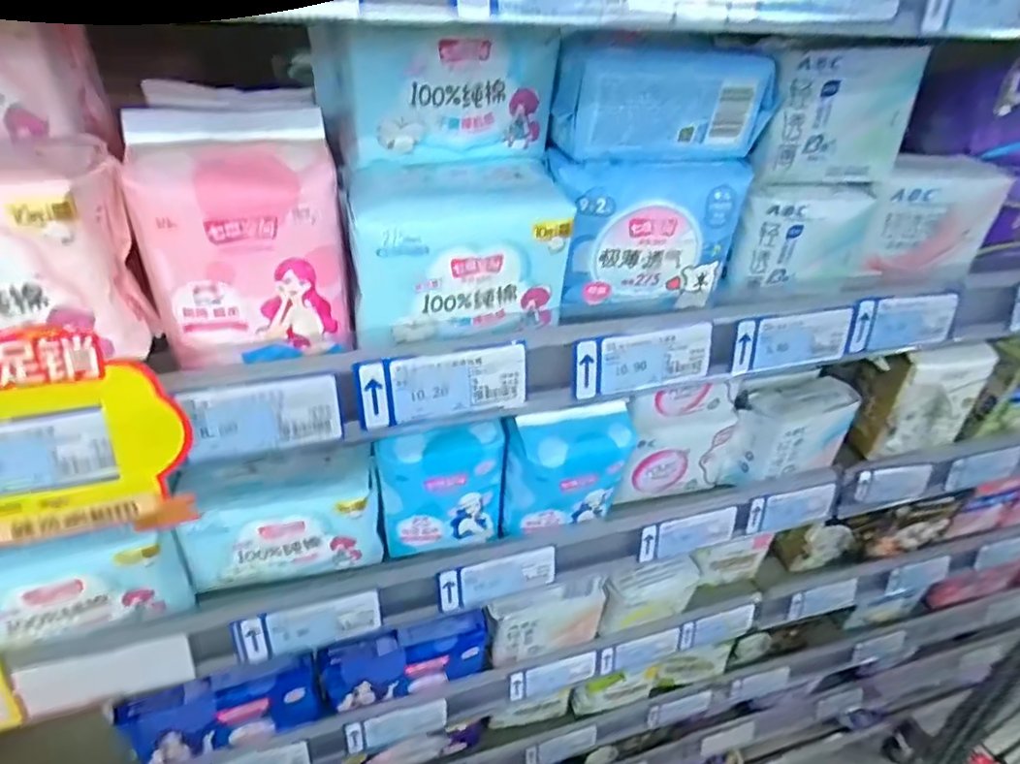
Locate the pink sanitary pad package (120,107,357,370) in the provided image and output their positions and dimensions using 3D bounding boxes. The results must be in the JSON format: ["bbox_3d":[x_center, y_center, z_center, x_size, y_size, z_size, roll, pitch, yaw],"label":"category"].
[{"bbox_3d":[-0.126,-0.068,0.304,0.086,0.103,0.051,-11,42,-20],"label":"pink sanitary pad package"}]

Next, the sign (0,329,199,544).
[{"bbox_3d":[-0.222,0.029,0.281,0.134,0.103,0.017,-8,41,-16],"label":"sign"}]

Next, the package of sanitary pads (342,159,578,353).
[{"bbox_3d":[-0.027,-0.070,0.338,0.113,0.079,0.055,-10,41,-18],"label":"package of sanitary pads"}]

